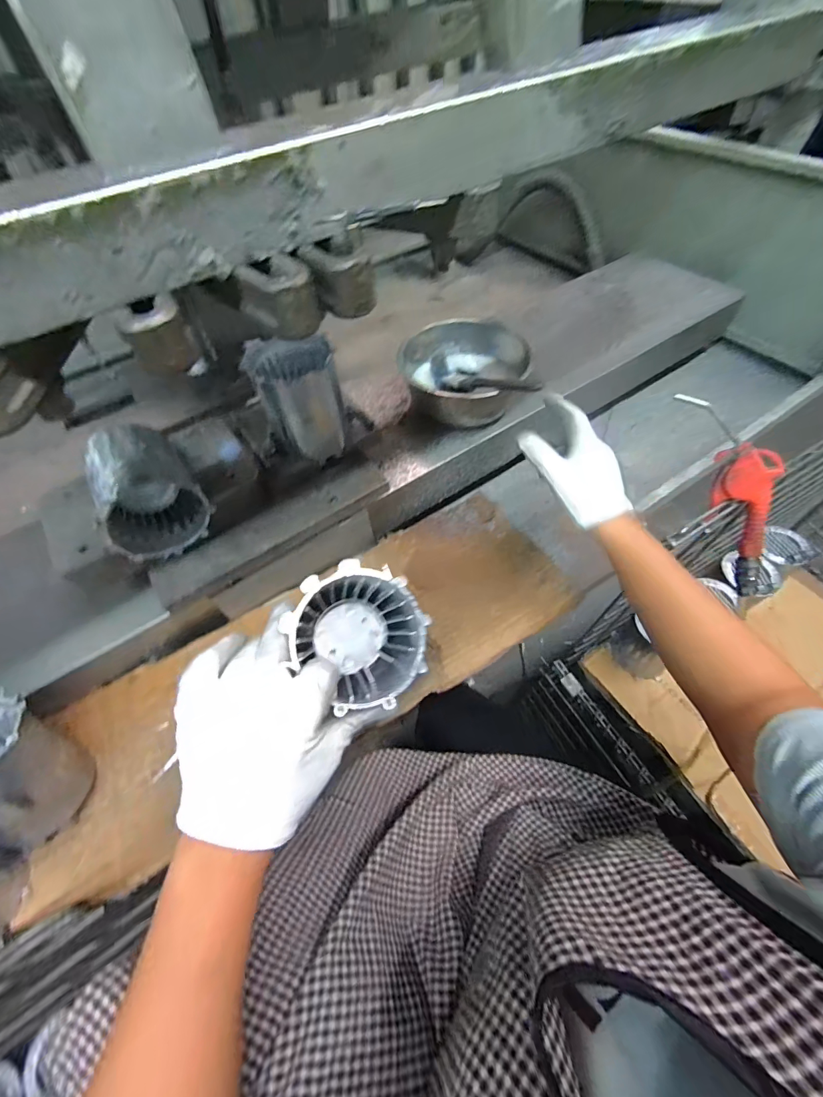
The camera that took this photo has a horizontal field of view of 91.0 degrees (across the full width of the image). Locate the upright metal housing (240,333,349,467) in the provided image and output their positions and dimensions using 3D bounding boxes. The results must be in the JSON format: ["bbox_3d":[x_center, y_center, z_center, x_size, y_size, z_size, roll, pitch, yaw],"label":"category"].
[{"bbox_3d":[-0.127,-0.175,0.470,0.089,0.110,0.093,-17,59,-8],"label":"upright metal housing"}]

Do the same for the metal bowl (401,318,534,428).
[{"bbox_3d":[0.066,-0.258,0.597,0.176,0.064,0.176,-1,58,2],"label":"metal bowl"}]

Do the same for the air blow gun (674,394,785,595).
[{"bbox_3d":[0.383,-0.058,0.467,0.052,0.059,0.239,-25,105,-13],"label":"air blow gun"}]

